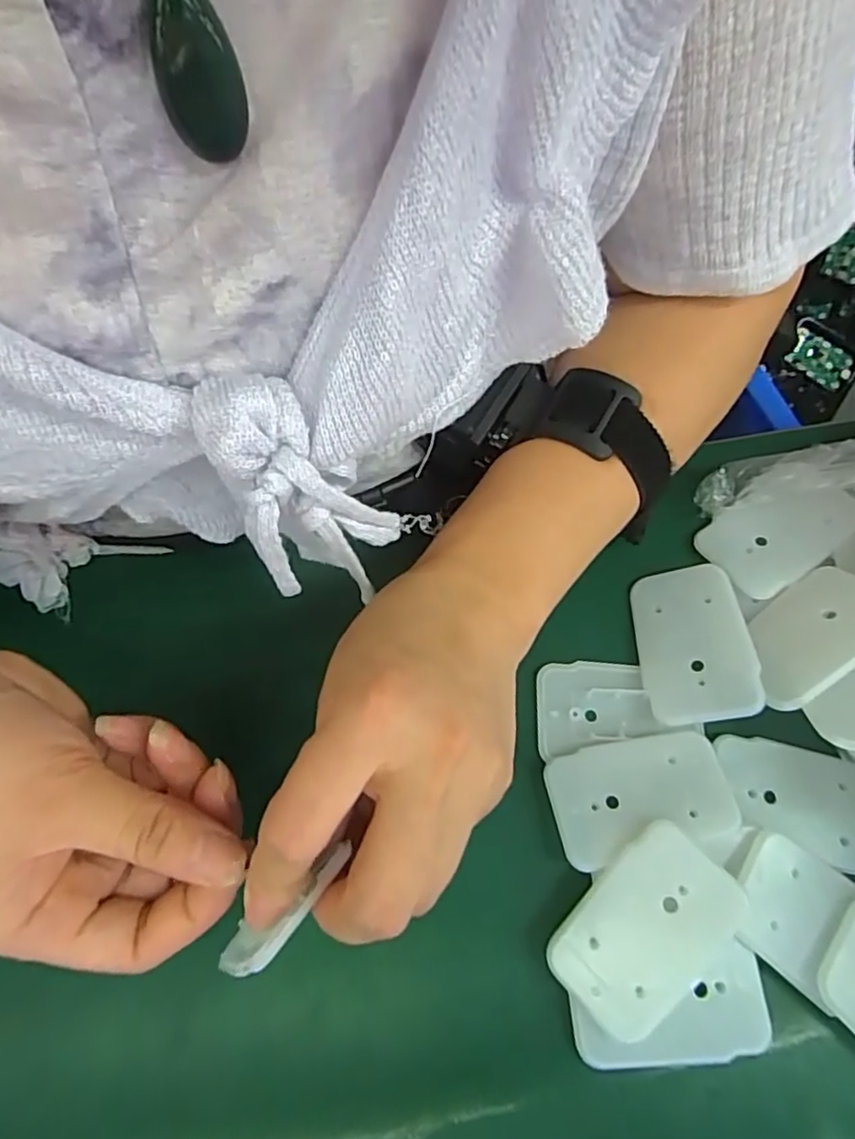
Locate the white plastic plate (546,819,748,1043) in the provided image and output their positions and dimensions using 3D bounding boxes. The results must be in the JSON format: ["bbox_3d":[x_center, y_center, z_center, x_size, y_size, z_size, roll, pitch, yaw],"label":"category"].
[{"bbox_3d":[0.079,0.129,0.228,0.045,0.007,0.066,40,82,18],"label":"white plastic plate"}]

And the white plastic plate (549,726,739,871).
[{"bbox_3d":[0.083,0.087,0.247,0.067,0.005,0.041,-13,70,-5],"label":"white plastic plate"}]

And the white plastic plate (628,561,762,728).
[{"bbox_3d":[0.113,0.031,0.274,0.043,0.004,0.068,-16,56,22],"label":"white plastic plate"}]

